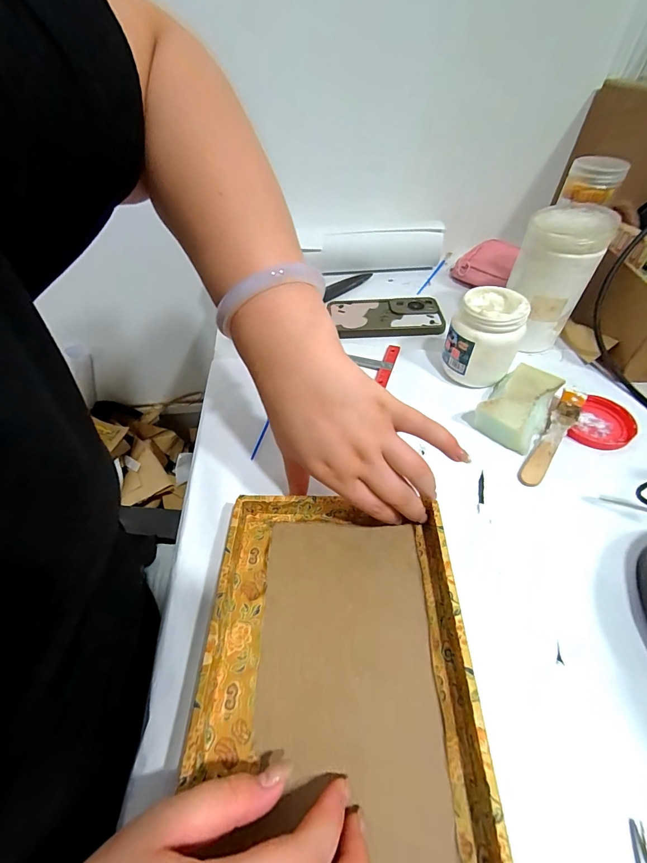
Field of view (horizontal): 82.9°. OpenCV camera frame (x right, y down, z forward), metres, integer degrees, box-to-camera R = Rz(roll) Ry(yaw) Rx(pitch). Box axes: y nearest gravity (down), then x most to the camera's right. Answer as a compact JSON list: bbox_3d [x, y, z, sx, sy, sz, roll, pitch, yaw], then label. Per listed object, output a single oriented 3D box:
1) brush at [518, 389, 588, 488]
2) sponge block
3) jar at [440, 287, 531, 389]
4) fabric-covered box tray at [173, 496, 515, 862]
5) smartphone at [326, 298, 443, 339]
[{"bbox_3d":[0.235,0.003,0.373,0.022,0.018,0.135,30,56,25],"label":"brush"},{"bbox_3d":[0.208,-0.029,0.392,0.062,0.032,0.097,29,56,24],"label":"sponge block"},{"bbox_3d":[0.179,-0.105,0.420,0.076,0.094,0.071,-1,49,1],"label":"jar"},{"bbox_3d":[0.007,0.230,0.178,0.168,0.031,0.431,0,49,1],"label":"fabric-covered box tray"},{"bbox_3d":[0.091,-0.166,0.528,0.152,0.014,0.081,-1,49,1],"label":"smartphone"}]

